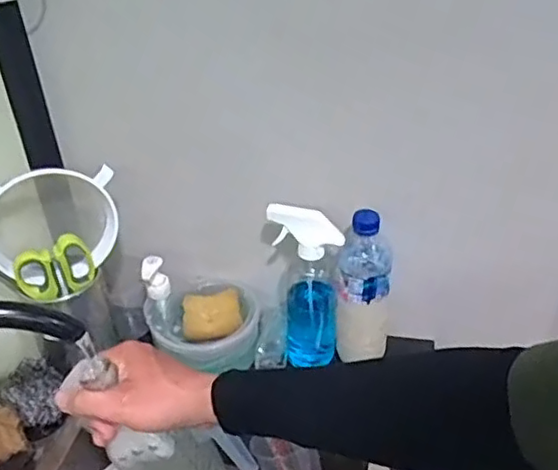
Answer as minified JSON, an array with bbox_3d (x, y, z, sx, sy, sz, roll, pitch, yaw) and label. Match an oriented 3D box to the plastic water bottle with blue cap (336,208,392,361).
[{"bbox_3d":[0.105,0.066,0.776,0.063,0.211,0.068,1,34,6],"label":"plastic water bottle with blue cap"}]

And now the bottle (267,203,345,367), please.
[{"bbox_3d":[0.038,0.051,0.797,0.080,0.235,0.079,2,34,7],"label":"bottle"}]

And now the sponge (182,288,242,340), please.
[{"bbox_3d":[-0.089,0.105,0.825,0.077,0.024,0.068,-5,34,-3],"label":"sponge"}]

